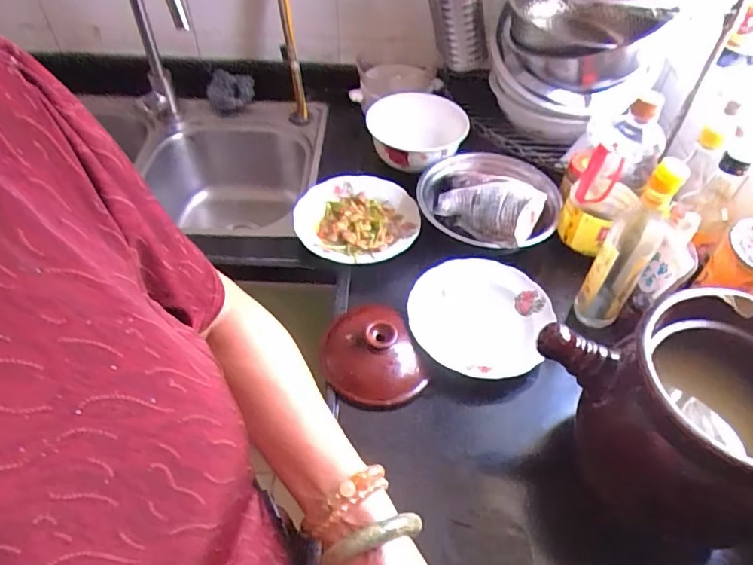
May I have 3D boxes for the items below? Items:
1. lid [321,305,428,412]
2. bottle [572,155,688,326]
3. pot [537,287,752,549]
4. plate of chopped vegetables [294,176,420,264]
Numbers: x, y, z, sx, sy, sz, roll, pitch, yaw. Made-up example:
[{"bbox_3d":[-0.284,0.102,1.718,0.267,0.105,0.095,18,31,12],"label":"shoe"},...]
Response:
[{"bbox_3d":[-0.009,0.087,0.677,0.123,0.047,0.151,-16,51,-13],"label":"lid"},{"bbox_3d":[0.317,-0.040,0.654,0.063,0.256,0.063,33,57,25],"label":"bottle"},{"bbox_3d":[0.295,0.134,0.536,0.273,0.210,0.179,20,52,16],"label":"pot"},{"bbox_3d":[-0.033,-0.103,0.838,0.190,0.024,0.191,0,49,0],"label":"plate of chopped vegetables"}]

